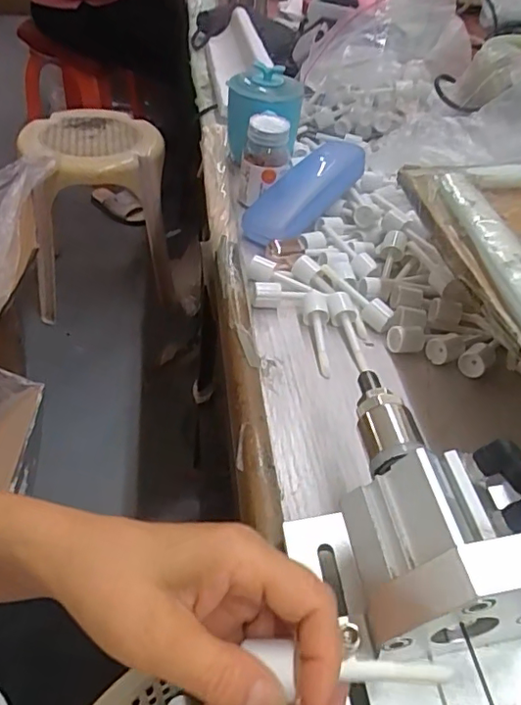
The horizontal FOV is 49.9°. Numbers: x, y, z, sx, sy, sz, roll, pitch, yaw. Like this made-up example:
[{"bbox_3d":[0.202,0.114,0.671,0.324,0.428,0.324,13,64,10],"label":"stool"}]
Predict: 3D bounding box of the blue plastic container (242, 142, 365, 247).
[{"bbox_3d":[0.043,-0.158,0.550,0.065,0.026,0.161,29,61,23],"label":"blue plastic container"}]

